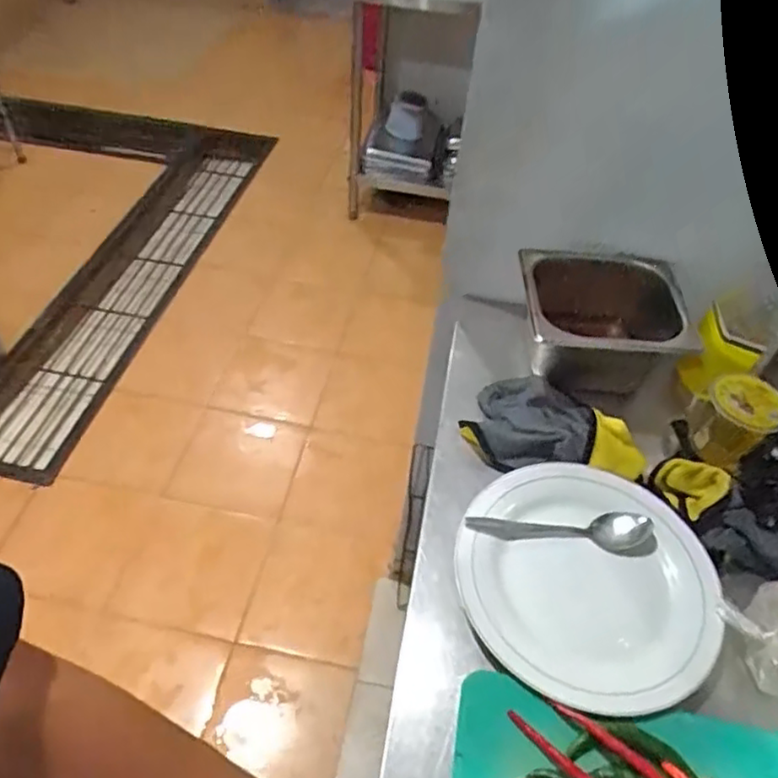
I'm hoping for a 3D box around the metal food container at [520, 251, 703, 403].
[{"bbox_3d":[0.232,-0.070,0.718,0.180,0.096,0.148,2,49,-4],"label":"metal food container"}]

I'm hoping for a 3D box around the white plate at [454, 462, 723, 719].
[{"bbox_3d":[0.172,0.165,0.564,0.206,0.035,0.214,3,49,-3],"label":"white plate"}]

